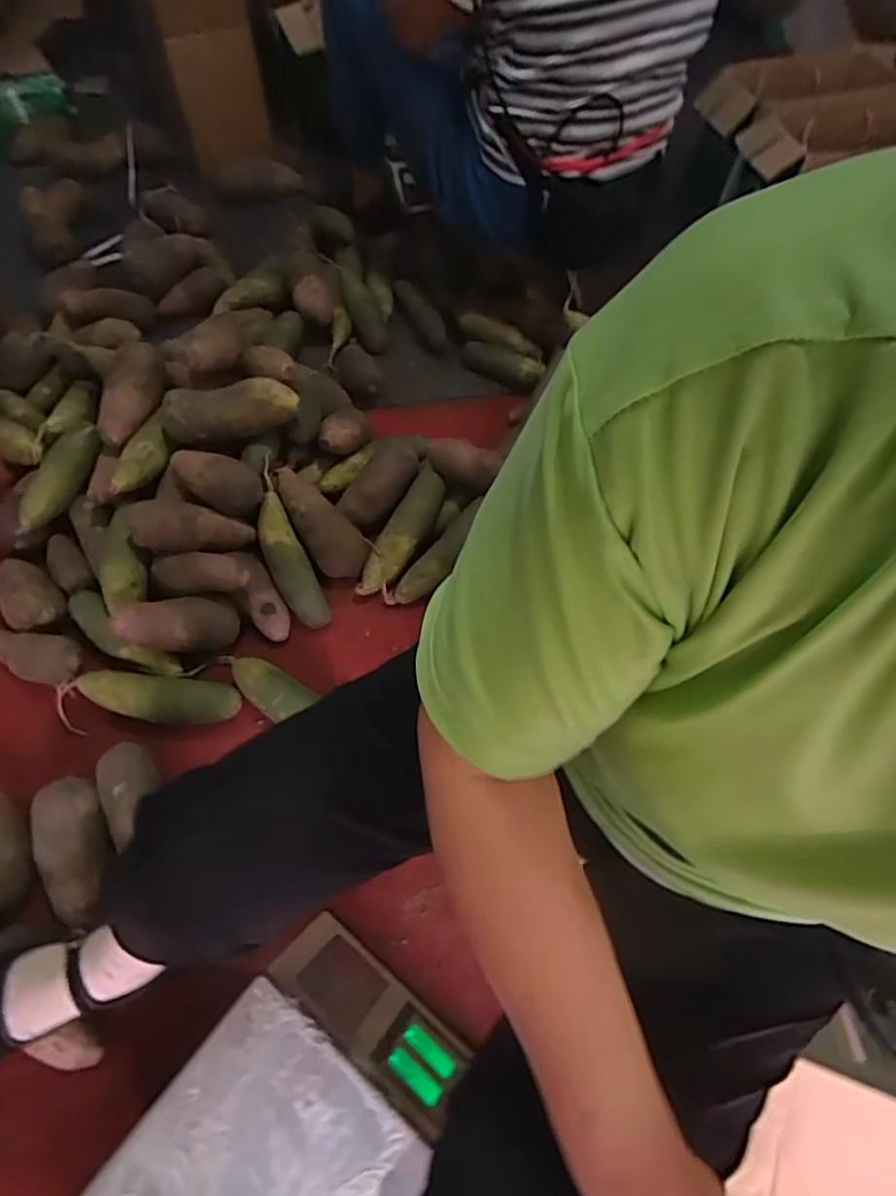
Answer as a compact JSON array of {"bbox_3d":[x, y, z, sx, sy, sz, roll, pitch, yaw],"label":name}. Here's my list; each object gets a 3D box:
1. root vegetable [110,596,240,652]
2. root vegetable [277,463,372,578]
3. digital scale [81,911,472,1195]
[{"bbox_3d":[-0.362,0.035,0.790,0.158,0.052,0.066,2,57,-37],"label":"root vegetable"},{"bbox_3d":[-0.204,-0.116,0.897,0.074,0.071,0.204,-37,89,-19],"label":"root vegetable"},{"bbox_3d":[-0.110,0.542,0.550,0.336,0.106,0.301,36,67,16],"label":"digital scale"}]

